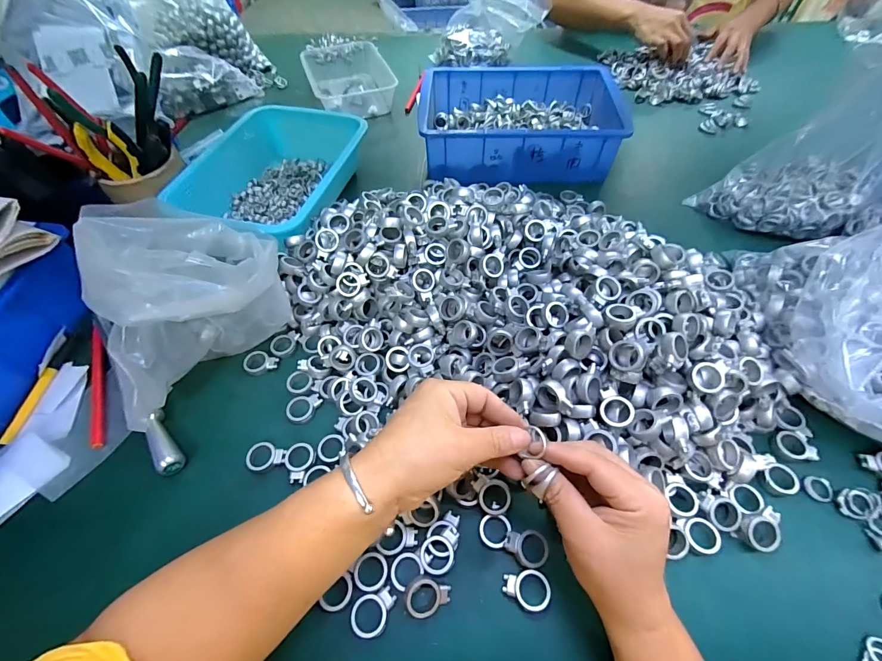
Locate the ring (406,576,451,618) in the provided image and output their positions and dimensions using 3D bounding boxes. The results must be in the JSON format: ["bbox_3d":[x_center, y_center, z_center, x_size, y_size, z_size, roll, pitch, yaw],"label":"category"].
[{"bbox_3d":[-0.009,0.196,0.280,0.031,0.014,0.024,4,55,5],"label":"ring"}]

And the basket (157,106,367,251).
[{"bbox_3d":[-0.235,-0.206,0.534,0.197,0.074,0.258,14,58,10],"label":"basket"}]

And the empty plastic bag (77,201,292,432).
[{"bbox_3d":[-0.220,-0.027,0.352,0.121,0.162,0.186,-5,55,-2],"label":"empty plastic bag"}]

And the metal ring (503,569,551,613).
[{"bbox_3d":[0.064,0.193,0.284,0.034,0.004,0.026,6,55,6],"label":"metal ring"}]

